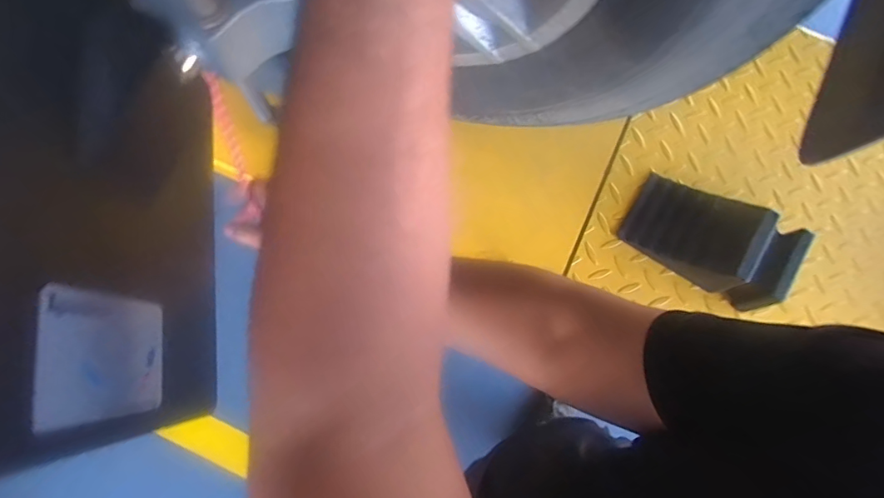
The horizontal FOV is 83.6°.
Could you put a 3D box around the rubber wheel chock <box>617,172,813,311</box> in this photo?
[{"bbox_3d":[0.305,-0.012,0.556,0.175,0.068,0.091,31,79,5],"label":"rubber wheel chock"}]

